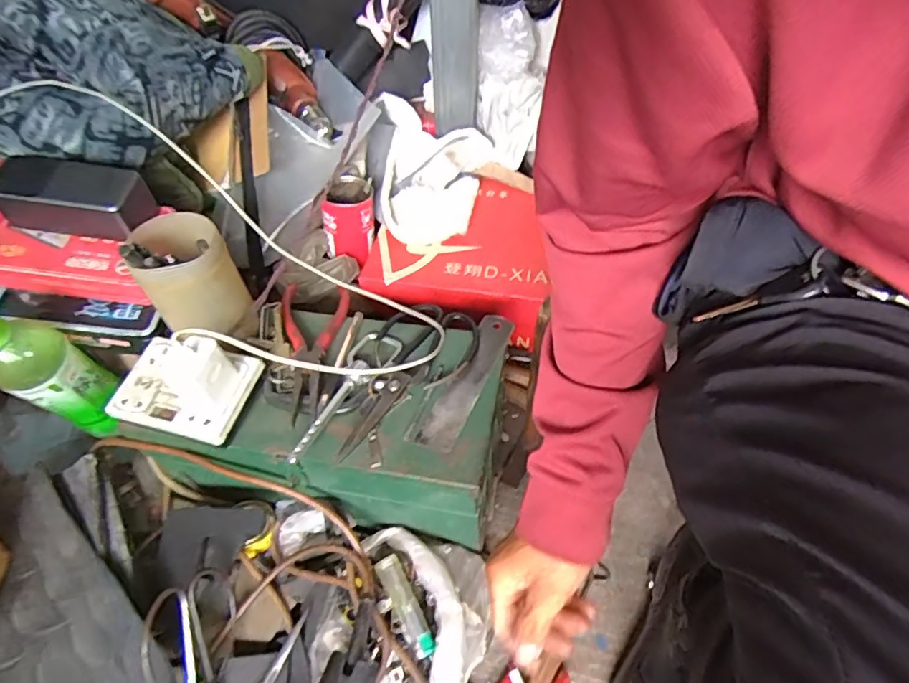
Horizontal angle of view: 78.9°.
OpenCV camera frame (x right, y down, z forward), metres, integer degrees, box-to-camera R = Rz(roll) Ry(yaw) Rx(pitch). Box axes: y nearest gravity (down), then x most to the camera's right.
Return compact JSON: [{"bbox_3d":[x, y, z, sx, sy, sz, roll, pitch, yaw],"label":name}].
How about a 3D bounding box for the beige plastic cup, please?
[{"bbox_3d":[-0.229,-0.056,0.485,0.079,0.088,0.073,0,49,1],"label":"beige plastic cup"}]

